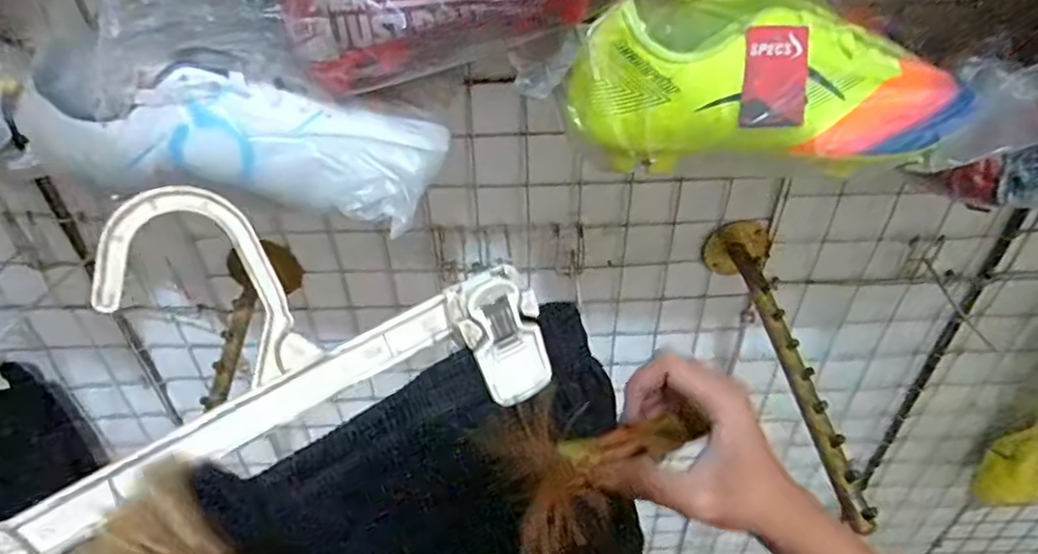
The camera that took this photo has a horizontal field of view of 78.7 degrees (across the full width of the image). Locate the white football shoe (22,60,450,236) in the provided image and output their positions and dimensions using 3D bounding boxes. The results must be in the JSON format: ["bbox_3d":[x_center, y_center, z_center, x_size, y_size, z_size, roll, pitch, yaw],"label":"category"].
[{"bbox_3d":[-0.167,-0.091,0.394,0.224,0.077,0.079,5,42,6],"label":"white football shoe"}]

